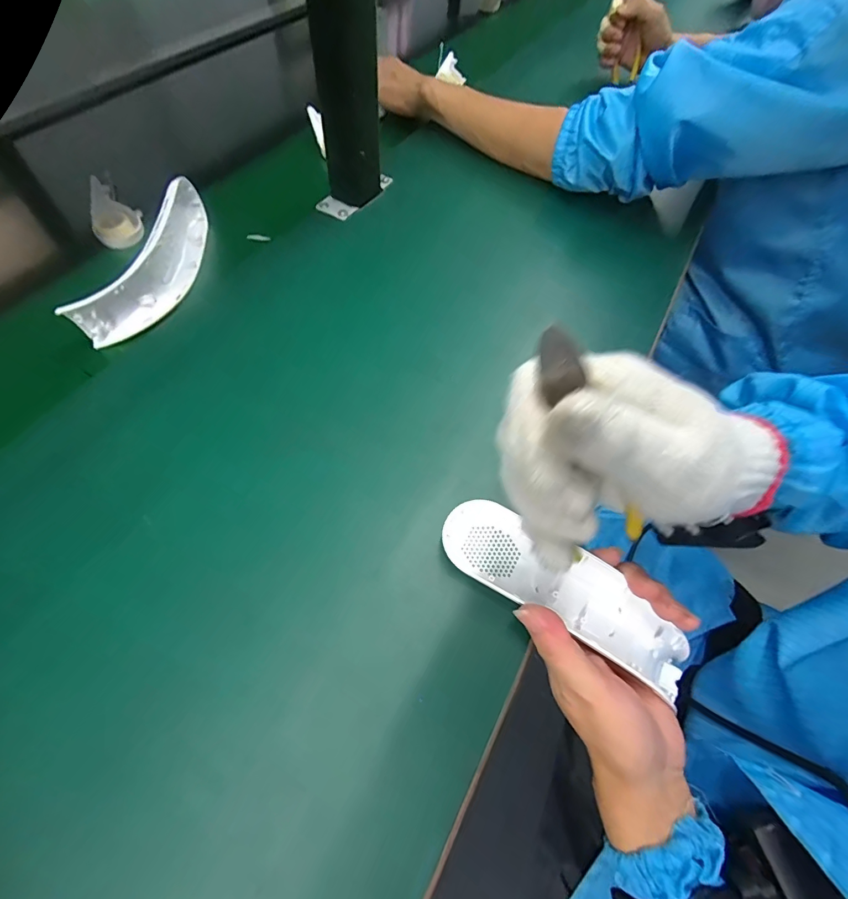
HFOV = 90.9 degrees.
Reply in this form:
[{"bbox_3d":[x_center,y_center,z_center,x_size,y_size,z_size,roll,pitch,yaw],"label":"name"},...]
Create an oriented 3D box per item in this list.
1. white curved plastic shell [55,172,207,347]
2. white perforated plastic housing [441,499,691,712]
[{"bbox_3d":[-0.248,-0.185,0.389,0.043,0.056,0.197,14,61,1],"label":"white curved plastic shell"},{"bbox_3d":[0.097,0.096,0.277,0.184,0.035,0.052,31,63,4],"label":"white perforated plastic housing"}]

